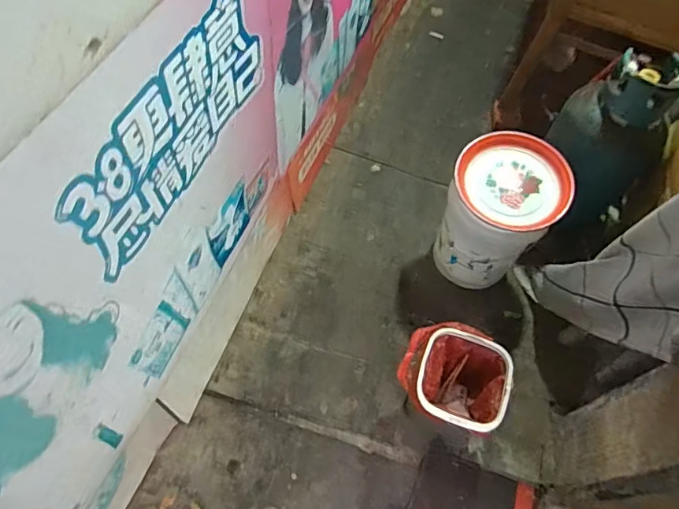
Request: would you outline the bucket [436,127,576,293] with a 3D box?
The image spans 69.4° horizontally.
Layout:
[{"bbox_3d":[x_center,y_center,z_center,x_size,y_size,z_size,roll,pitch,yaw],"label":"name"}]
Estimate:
[{"bbox_3d":[0.497,-0.130,1.584,0.325,0.381,0.339,2,60,-3],"label":"bucket"}]

